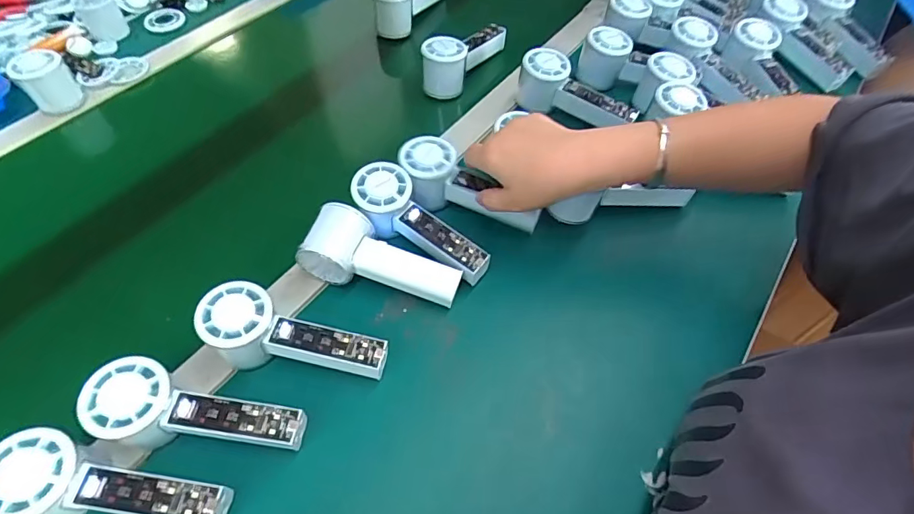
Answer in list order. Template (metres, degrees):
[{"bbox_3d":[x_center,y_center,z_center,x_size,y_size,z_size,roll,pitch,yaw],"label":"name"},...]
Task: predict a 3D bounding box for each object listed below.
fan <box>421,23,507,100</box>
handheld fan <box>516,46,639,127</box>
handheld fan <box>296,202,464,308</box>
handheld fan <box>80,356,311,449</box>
[{"bbox_3d":[0.007,-0.277,0.656,0.049,0.060,0.159,28,59,18],"label":"fan"},{"bbox_3d":[0.143,-0.199,0.597,0.151,0.067,0.049,24,58,16],"label":"handheld fan"},{"bbox_3d":[-0.069,0.004,0.460,0.142,0.049,0.055,20,55,-5],"label":"handheld fan"},{"bbox_3d":[-0.197,0.123,0.377,0.156,0.051,0.057,14,54,-8],"label":"handheld fan"}]

